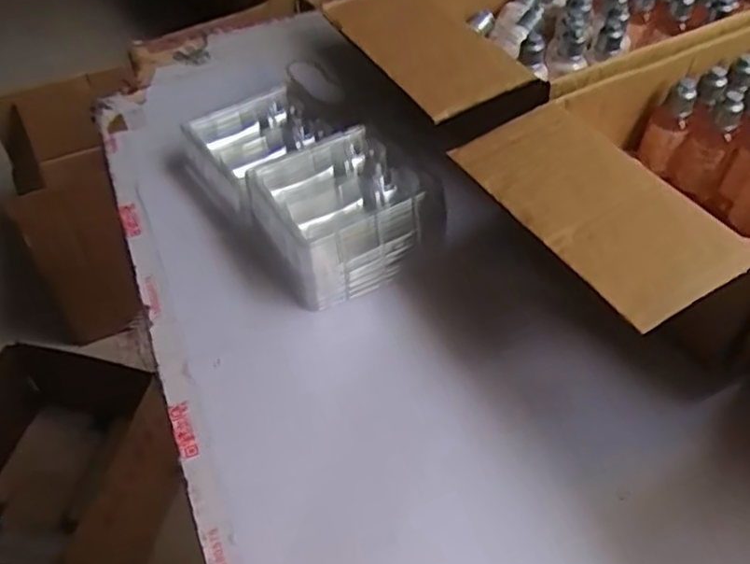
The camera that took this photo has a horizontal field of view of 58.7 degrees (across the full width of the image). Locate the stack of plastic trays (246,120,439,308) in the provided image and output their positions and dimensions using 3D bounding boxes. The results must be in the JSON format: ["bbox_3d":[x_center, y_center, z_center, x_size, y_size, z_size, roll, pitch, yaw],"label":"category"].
[{"bbox_3d":[-0.023,-0.042,0.432,0.103,0.057,0.097,-25,52,-20],"label":"stack of plastic trays"}]

